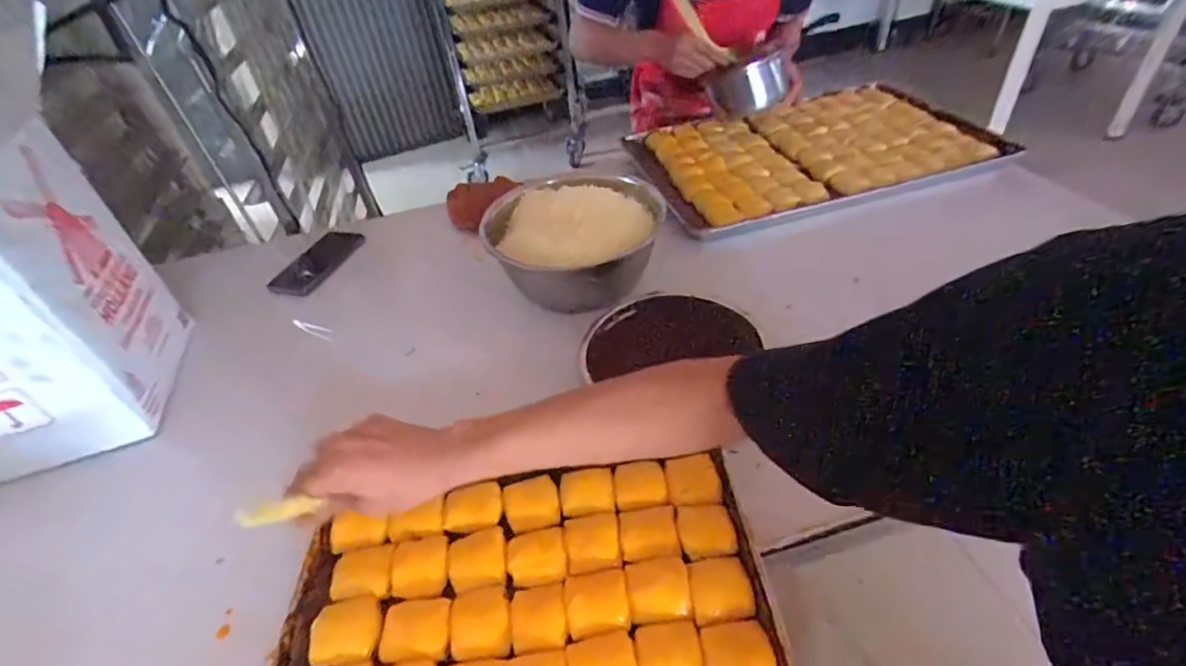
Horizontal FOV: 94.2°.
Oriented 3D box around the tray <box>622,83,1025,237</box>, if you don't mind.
[{"bbox_3d":[0.390,-0.347,1.017,0.600,0.039,0.428,-12,42,-5],"label":"tray"}]

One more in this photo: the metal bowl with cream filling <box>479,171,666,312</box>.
[{"bbox_3d":[-0.024,-0.135,0.794,0.230,0.113,0.214,-4,43,4],"label":"metal bowl with cream filling"}]

